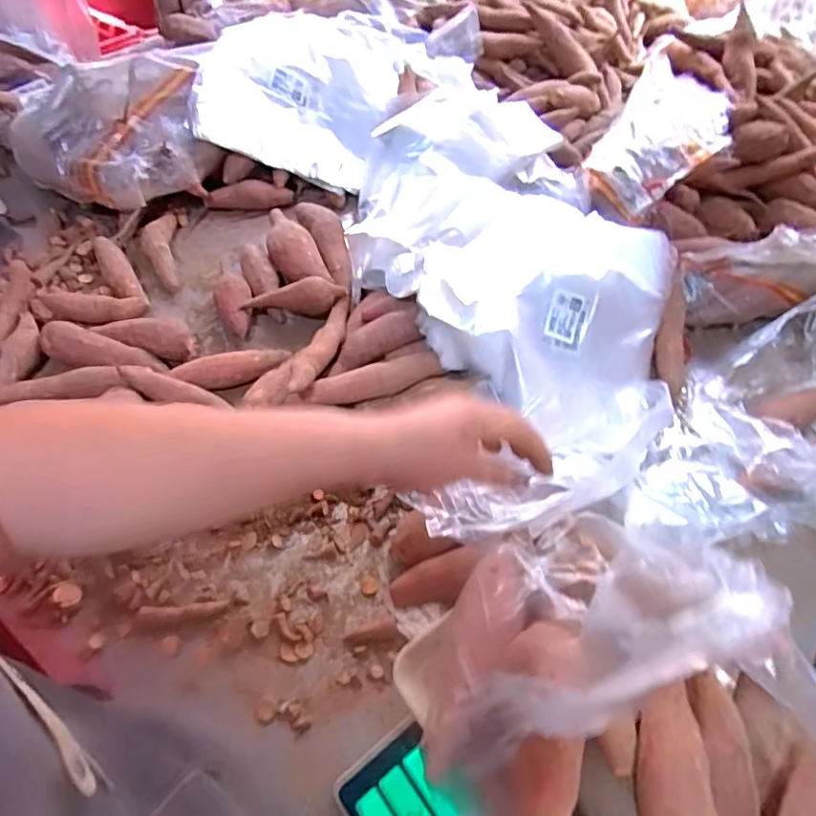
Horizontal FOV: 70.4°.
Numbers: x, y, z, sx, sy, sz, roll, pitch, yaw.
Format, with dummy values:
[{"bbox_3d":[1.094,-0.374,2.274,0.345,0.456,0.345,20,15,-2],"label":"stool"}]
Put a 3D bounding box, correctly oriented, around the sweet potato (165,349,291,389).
[{"bbox_3d":[-0.221,-0.049,0.724,0.140,0.032,0.033,-10,53,-12],"label":"sweet potato"}]

